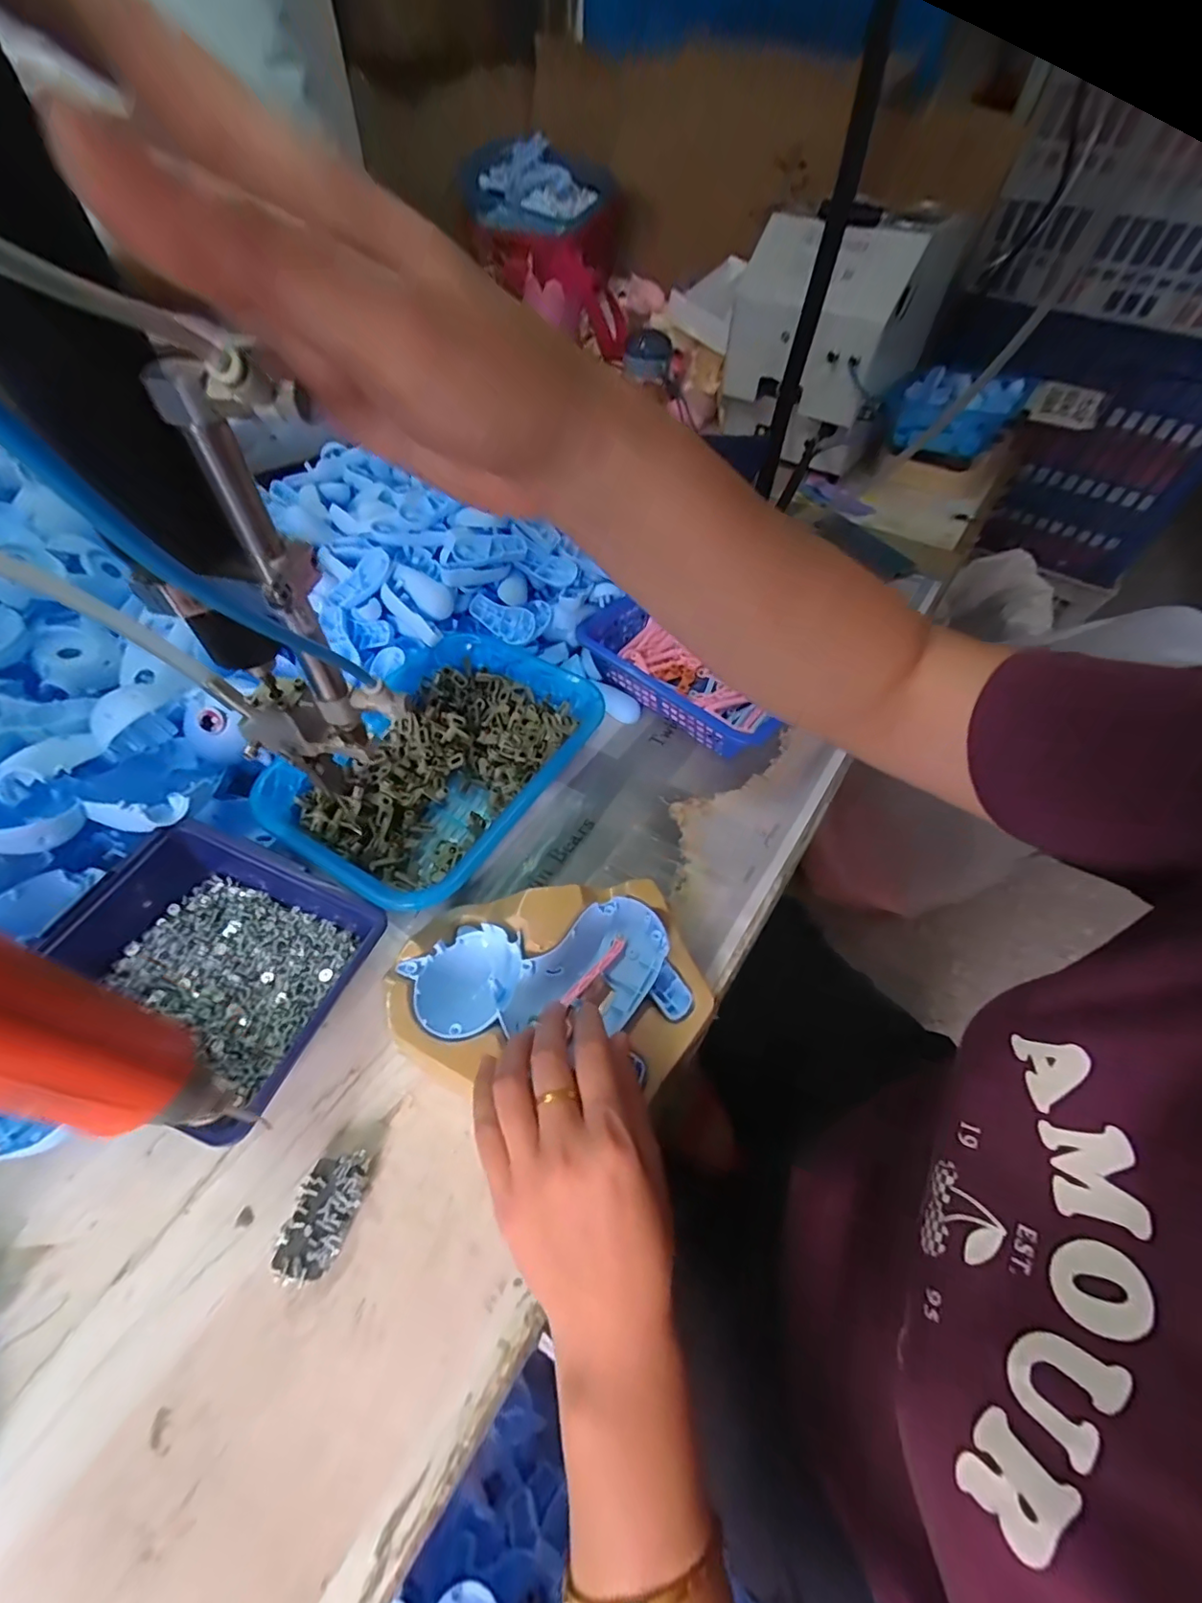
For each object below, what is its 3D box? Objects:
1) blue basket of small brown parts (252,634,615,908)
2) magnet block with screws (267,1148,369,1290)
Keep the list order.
[{"bbox_3d":[-0.133,-0.038,0.467,0.190,0.059,0.268,28,57,16],"label":"blue basket of small brown parts"},{"bbox_3d":[-0.151,0.226,0.299,0.032,0.016,0.058,15,55,7],"label":"magnet block with screws"}]

